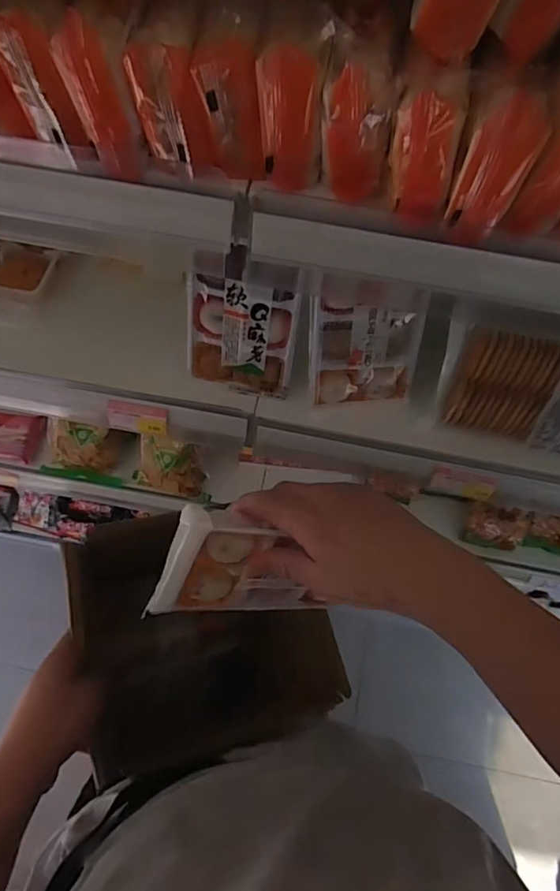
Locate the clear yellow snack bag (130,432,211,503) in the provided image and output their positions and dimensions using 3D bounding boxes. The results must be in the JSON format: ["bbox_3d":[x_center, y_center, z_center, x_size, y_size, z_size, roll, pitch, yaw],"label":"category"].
[{"bbox_3d":[-0.191,0.037,0.931,0.137,0.118,0.029,15,28,-7],"label":"clear yellow snack bag"}]

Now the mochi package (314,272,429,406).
[{"bbox_3d":[0.088,-0.115,0.550,0.115,0.154,0.036,-4,43,-4],"label":"mochi package"}]

